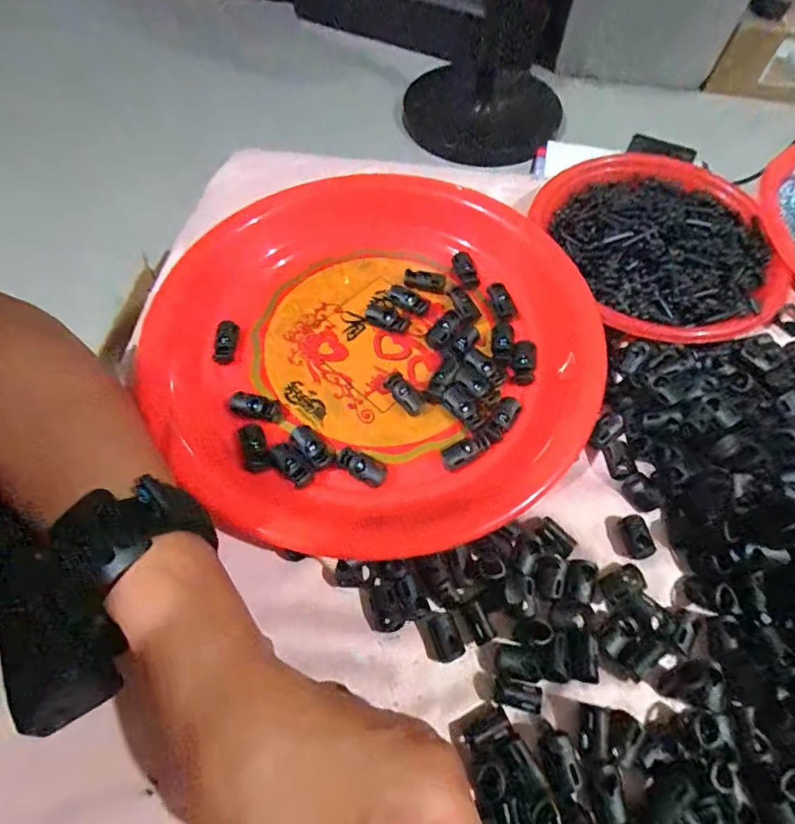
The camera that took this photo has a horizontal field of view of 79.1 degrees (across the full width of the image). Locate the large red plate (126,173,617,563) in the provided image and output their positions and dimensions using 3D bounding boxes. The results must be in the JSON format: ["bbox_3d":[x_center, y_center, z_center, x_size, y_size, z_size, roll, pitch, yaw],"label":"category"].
[{"bbox_3d":[-0.014,-0.044,0.284,0.254,0.025,0.248,-1,63,1],"label":"large red plate"}]

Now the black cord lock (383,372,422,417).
[{"bbox_3d":[0.004,-0.010,0.276,0.012,0.007,0.027,-35,79,-15],"label":"black cord lock"}]

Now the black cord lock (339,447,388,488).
[{"bbox_3d":[-0.018,0.029,0.259,0.027,0.006,0.014,29,65,14],"label":"black cord lock"}]

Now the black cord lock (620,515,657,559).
[{"bbox_3d":[0.119,0.063,0.240,0.014,0.007,0.020,-16,63,-10],"label":"black cord lock"}]

